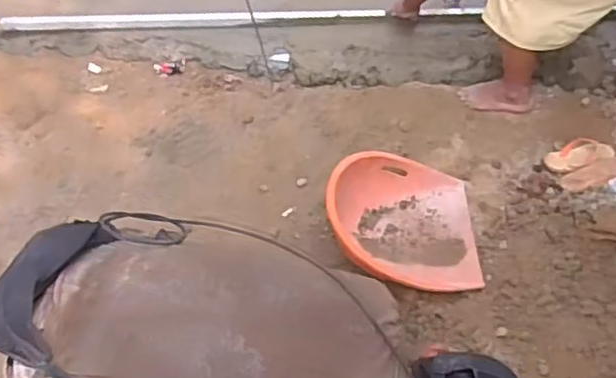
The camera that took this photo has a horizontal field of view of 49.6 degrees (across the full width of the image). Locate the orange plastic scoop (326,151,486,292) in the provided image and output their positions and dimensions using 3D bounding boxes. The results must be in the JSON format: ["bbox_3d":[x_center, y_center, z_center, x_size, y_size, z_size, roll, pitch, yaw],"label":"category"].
[{"bbox_3d":[0.264,0.079,1.838,0.398,0.187,0.443,1,54,7],"label":"orange plastic scoop"}]

